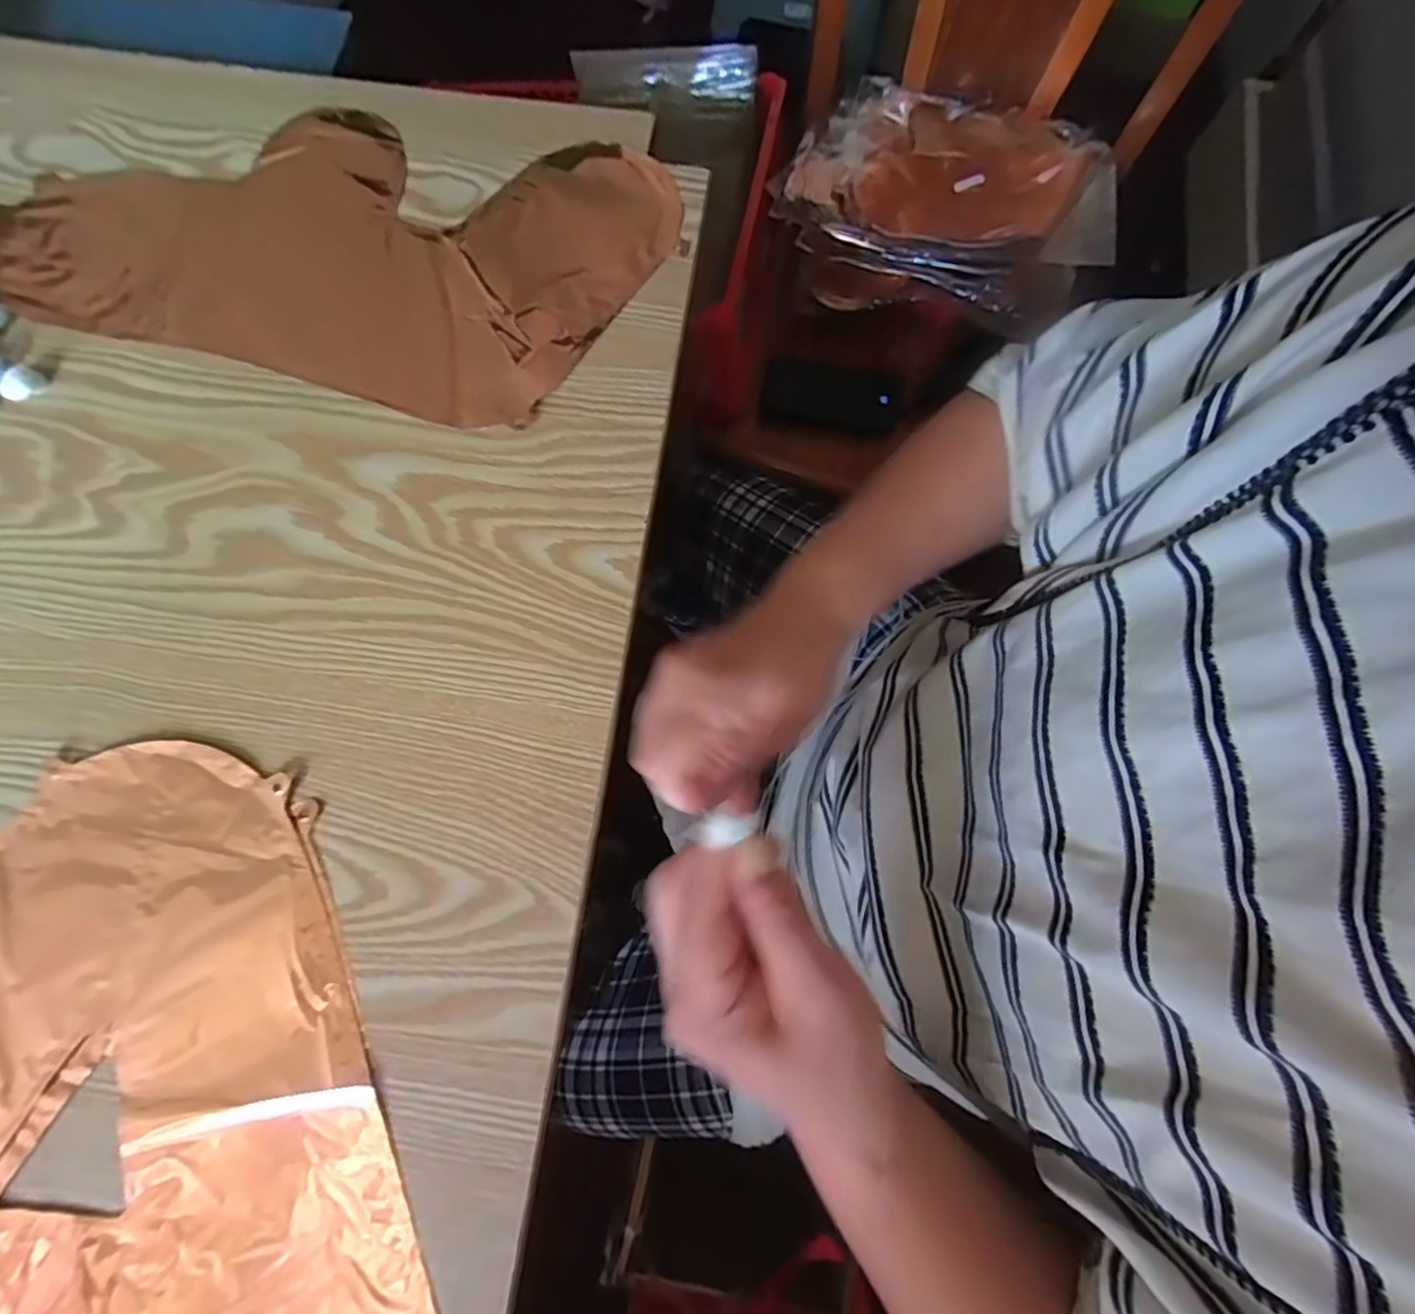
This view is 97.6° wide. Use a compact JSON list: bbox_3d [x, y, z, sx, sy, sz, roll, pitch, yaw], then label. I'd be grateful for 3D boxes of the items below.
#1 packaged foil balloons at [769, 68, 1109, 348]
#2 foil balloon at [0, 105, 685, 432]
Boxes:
[{"bbox_3d":[0.260,-0.514,0.696,0.351,0.067,0.271,16,77,3],"label":"packaged foil balloons"},{"bbox_3d":[-0.238,-0.261,0.388,0.406,0.012,0.205,13,77,3],"label":"foil balloon"}]

